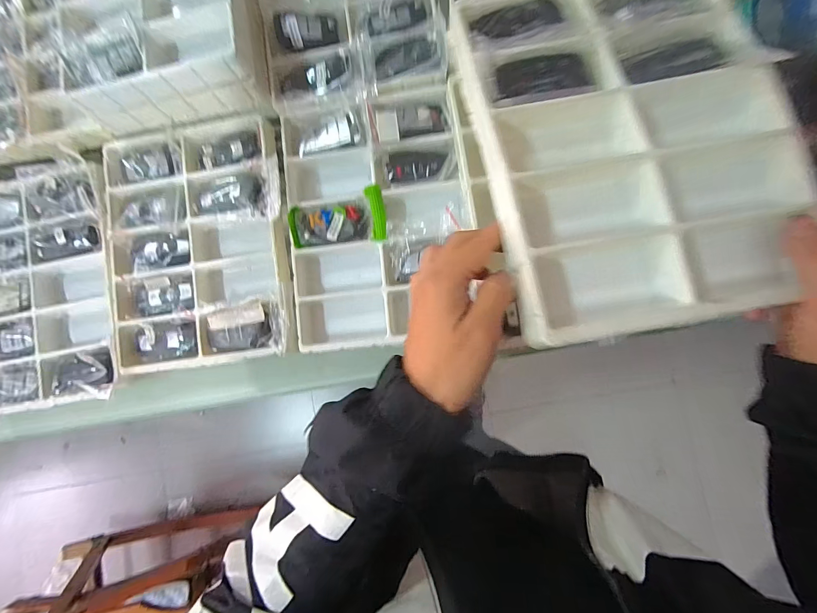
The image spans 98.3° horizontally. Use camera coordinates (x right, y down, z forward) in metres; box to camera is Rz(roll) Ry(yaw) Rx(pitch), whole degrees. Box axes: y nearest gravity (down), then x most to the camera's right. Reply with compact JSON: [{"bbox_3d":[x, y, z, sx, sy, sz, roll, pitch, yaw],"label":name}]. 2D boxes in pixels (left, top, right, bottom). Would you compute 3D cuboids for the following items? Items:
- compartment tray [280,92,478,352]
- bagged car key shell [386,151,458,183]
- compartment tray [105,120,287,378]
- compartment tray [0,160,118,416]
[{"bbox_3d":[-0.029,-0.081,0.338,0.171,0.035,0.227,-7,86,5],"label":"compartment tray"},{"bbox_3d":[0.013,-0.135,0.339,0.065,0.010,0.026,-4,86,5],"label":"bagged car key shell"},{"bbox_3d":[-0.209,-0.060,0.359,0.183,0.031,0.230,-8,86,5],"label":"compartment tray"},{"bbox_3d":[-0.386,-0.017,0.377,0.173,0.038,0.237,-10,86,5],"label":"compartment tray"}]

